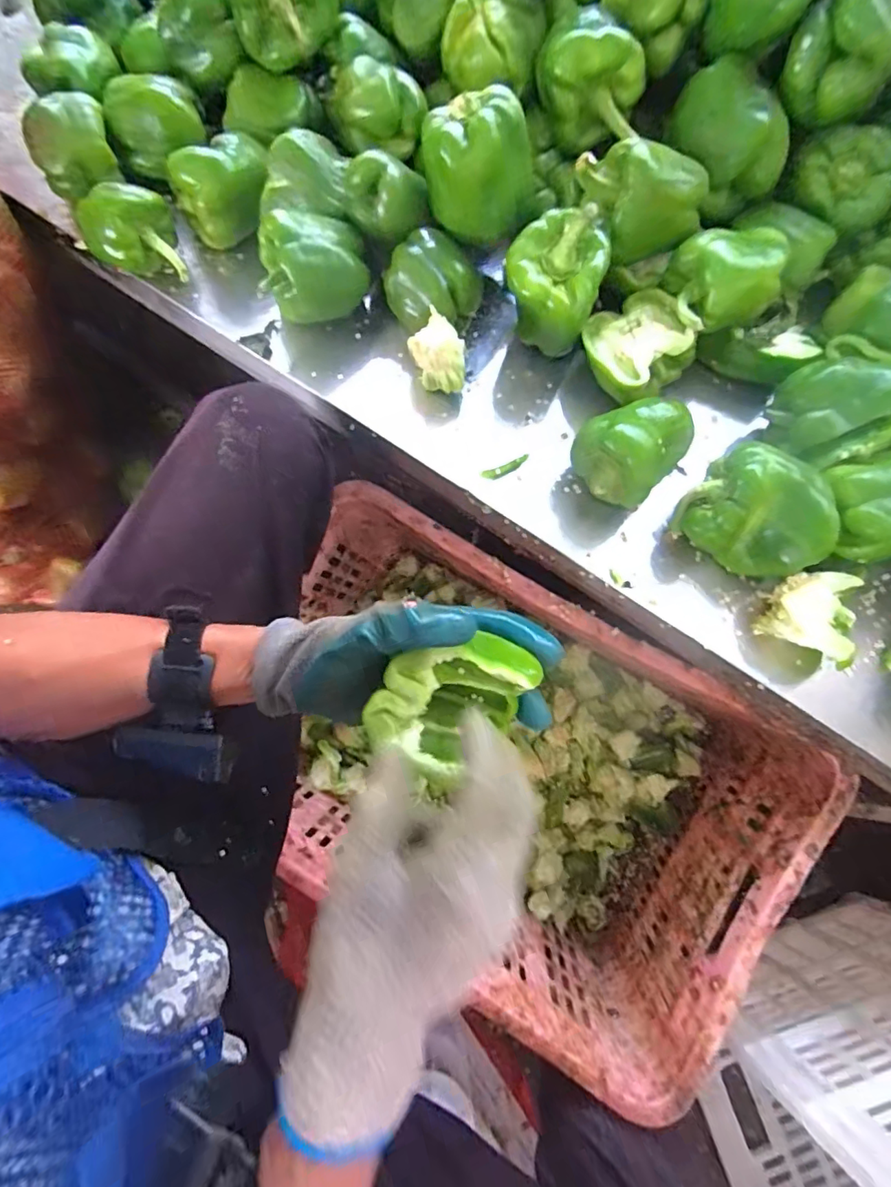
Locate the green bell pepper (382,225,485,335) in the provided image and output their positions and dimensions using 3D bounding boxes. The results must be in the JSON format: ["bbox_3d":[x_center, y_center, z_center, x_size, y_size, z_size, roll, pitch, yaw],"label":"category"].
[{"bbox_3d":[-0.011,-0.260,0.467,0.072,0.069,0.069,-30,77,-9],"label":"green bell pepper"}]

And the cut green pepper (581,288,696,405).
[{"bbox_3d":[0.157,-0.205,0.445,0.078,0.057,0.073,0,74,-1],"label":"cut green pepper"}]

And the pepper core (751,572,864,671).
[{"bbox_3d":[0.268,0.020,0.396,0.056,0.043,0.065,7,74,1],"label":"pepper core"}]

